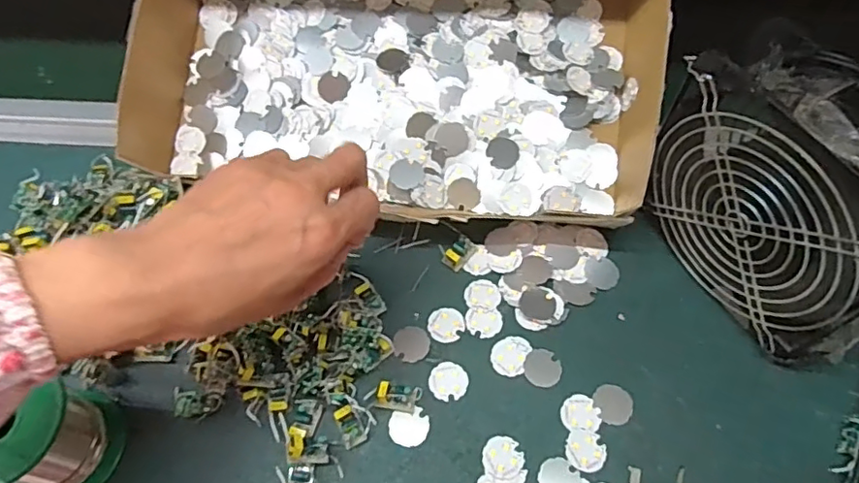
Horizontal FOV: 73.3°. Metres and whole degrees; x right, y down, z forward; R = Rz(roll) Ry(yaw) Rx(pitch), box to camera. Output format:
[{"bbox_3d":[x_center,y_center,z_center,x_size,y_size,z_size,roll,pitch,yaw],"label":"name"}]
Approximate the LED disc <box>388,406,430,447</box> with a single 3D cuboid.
[{"bbox_3d":[-0.012,0.115,0.358,0.025,0.004,0.023,0,62,1],"label":"LED disc"}]

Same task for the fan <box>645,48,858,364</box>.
[{"bbox_3d":[0.206,-0.021,0.340,0.064,0.148,0.161,-29,66,-14],"label":"fan"}]

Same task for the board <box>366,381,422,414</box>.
[{"bbox_3d":[-0.022,0.097,0.363,0.032,0.012,0.016,7,62,5],"label":"board"}]

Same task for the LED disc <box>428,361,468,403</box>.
[{"bbox_3d":[0.012,0.089,0.371,0.024,0.004,0.025,0,62,1],"label":"LED disc"}]

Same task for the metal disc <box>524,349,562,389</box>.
[{"bbox_3d":[0.074,0.081,0.373,0.023,0.004,0.024,0,62,1],"label":"metal disc"}]

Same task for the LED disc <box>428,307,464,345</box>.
[{"bbox_3d":[0.011,0.056,0.391,0.024,0.004,0.025,0,62,1],"label":"LED disc"}]

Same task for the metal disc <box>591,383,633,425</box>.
[{"bbox_3d":[0.115,0.101,0.361,0.023,0.004,0.024,0,62,1],"label":"metal disc"}]

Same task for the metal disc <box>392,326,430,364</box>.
[{"bbox_3d":[-0.012,0.068,0.385,0.024,0.004,0.024,0,62,1],"label":"metal disc"}]

